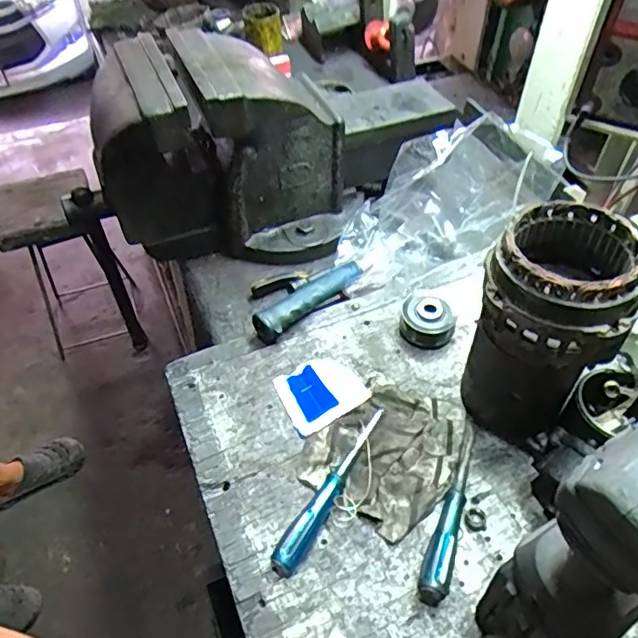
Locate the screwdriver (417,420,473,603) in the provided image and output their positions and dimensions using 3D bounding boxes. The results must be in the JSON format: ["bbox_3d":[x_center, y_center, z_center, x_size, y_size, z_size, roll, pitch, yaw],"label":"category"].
[{"bbox_3d":[0.136,0.179,0.558,0.027,0.032,0.190,17,53,16],"label":"screwdriver"}]

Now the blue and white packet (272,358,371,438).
[{"bbox_3d":[0.004,0.084,0.655,0.093,0.015,0.082,-24,53,-16],"label":"blue and white packet"}]

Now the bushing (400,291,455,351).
[{"bbox_3d":[0.135,0.002,0.705,0.065,0.045,0.061,8,51,10],"label":"bushing"}]

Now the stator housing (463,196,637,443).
[{"bbox_3d":[0.222,0.012,0.563,0.125,0.227,0.127,25,56,22],"label":"stator housing"}]

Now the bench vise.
[{"bbox_3d":[-0.054,-0.251,0.779,0.471,0.270,0.189,-9,50,-5],"label":"bench vise"}]

